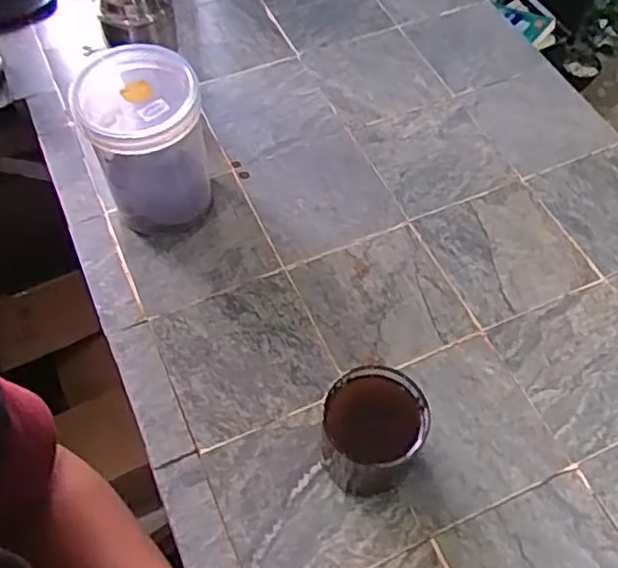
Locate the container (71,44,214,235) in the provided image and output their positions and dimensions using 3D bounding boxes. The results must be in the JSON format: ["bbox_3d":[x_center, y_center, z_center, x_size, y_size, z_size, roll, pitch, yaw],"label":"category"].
[{"bbox_3d":[-0.163,-0.150,0.703,0.109,0.170,0.135,-9,58,-7],"label":"container"}]

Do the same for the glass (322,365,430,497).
[{"bbox_3d":[0.054,0.124,0.567,0.078,0.100,0.077,0,58,1],"label":"glass"}]

